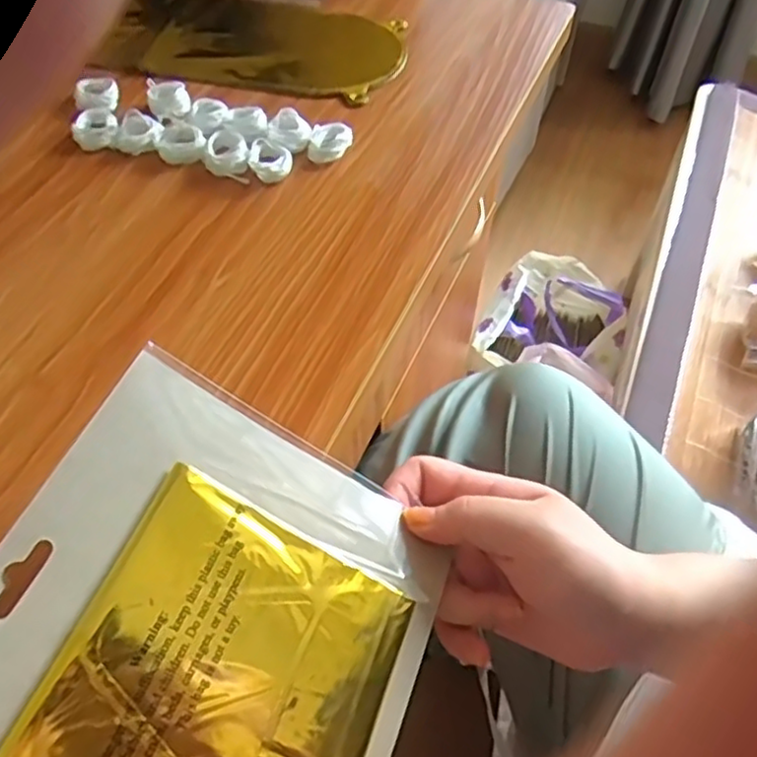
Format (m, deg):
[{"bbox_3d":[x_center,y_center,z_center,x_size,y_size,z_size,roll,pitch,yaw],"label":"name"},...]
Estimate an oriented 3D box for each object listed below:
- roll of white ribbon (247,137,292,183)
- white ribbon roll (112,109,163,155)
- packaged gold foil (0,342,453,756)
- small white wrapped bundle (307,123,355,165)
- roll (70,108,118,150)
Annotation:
[{"bbox_3d":[-0.067,-0.136,0.427,0.026,0.010,0.031,-4,55,-5],"label":"roll of white ribbon"},{"bbox_3d":[-0.153,-0.158,0.438,0.028,0.012,0.028,2,54,-1],"label":"white ribbon roll"},{"bbox_3d":[-0.064,0.104,0.247,0.162,0.011,0.193,33,57,-11],"label":"packaged gold foil"},{"bbox_3d":[-0.031,-0.152,0.440,0.026,0.009,0.031,8,54,3],"label":"small white wrapped bundle"},{"bbox_3d":[-0.184,-0.162,0.444,0.028,0.011,0.035,-14,56,-12],"label":"roll"}]

